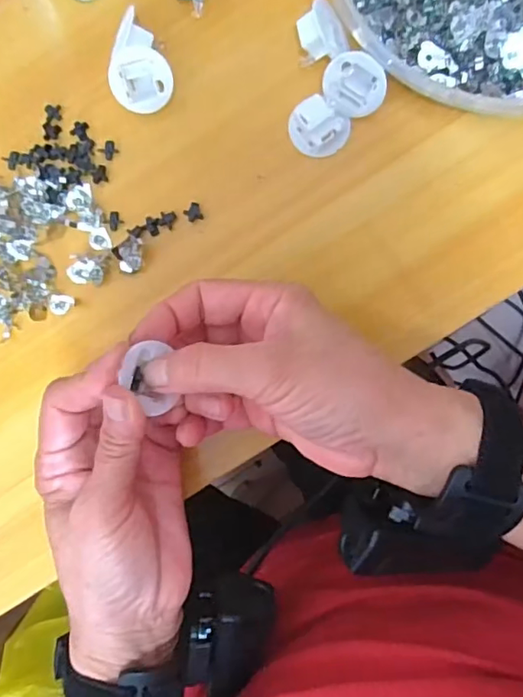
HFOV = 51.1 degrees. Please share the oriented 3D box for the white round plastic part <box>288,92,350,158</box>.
[{"bbox_3d":[0.030,-0.119,0.298,0.031,0.018,0.026,39,94,3],"label":"white round plastic part"}]

